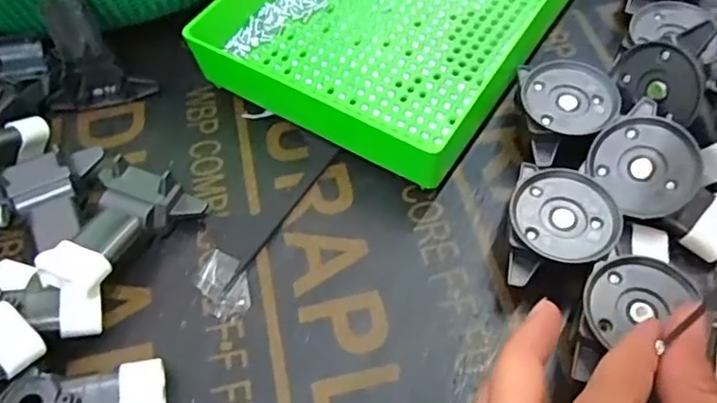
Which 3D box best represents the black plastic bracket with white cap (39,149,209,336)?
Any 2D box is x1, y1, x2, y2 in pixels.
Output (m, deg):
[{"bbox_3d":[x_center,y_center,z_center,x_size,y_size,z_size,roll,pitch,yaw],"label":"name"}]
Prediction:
[{"bbox_3d":[-0.112,0.017,0.265,0.048,0.024,0.076,29,64,15],"label":"black plastic bracket with white cap"}]

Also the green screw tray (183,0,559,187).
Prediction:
[{"bbox_3d":[0.038,-0.136,0.340,0.161,0.032,0.257,29,65,21],"label":"green screw tray"}]

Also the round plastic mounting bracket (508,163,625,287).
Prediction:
[{"bbox_3d":[0.082,0.014,0.251,0.042,0.031,0.054,19,62,16],"label":"round plastic mounting bracket"}]

